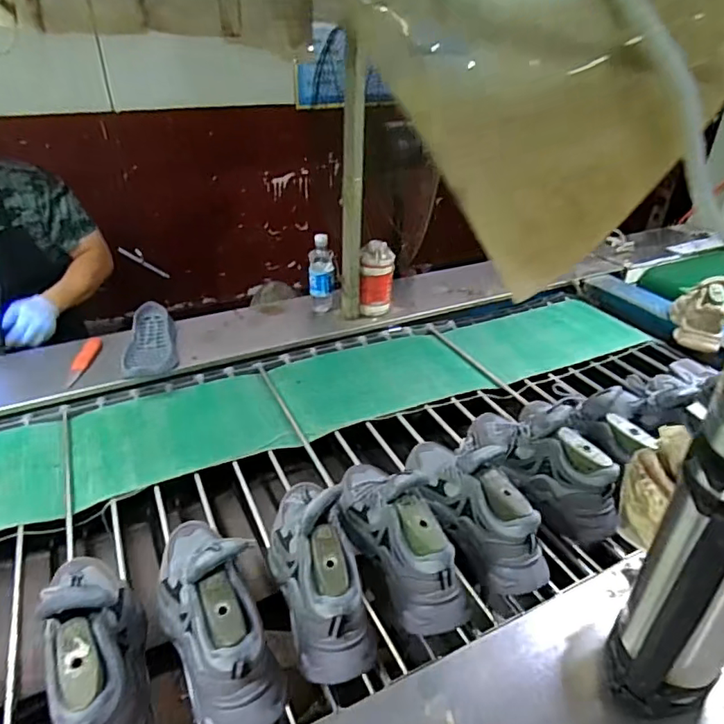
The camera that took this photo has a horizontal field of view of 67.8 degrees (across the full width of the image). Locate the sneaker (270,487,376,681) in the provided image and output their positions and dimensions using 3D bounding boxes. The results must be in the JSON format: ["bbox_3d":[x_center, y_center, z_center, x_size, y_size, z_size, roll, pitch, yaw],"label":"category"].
[{"bbox_3d":[-0.066,0.257,0.718,0.090,0.140,0.245,-12,32,-17],"label":"sneaker"}]

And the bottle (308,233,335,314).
[{"bbox_3d":[-0.110,-0.241,1.437,0.069,0.195,0.068,-6,35,-11],"label":"bottle"}]

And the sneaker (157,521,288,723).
[{"bbox_3d":[-0.197,0.291,0.667,0.097,0.133,0.275,-20,35,-28],"label":"sneaker"}]

